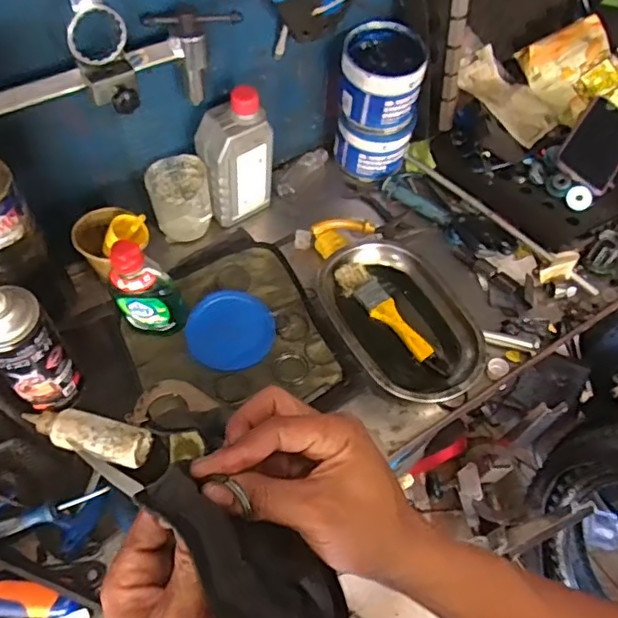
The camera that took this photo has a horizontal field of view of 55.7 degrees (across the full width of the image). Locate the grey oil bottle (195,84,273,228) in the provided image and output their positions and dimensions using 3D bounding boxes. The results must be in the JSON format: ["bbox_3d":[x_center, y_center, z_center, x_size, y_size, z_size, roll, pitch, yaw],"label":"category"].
[{"bbox_3d":[-0.089,-0.184,0.710,0.083,0.168,0.055,-27,64,-18],"label":"grey oil bottle"}]

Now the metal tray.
[{"bbox_3d":[0.107,0.012,0.686,0.149,0.030,0.212,-27,64,-18],"label":"metal tray"}]

